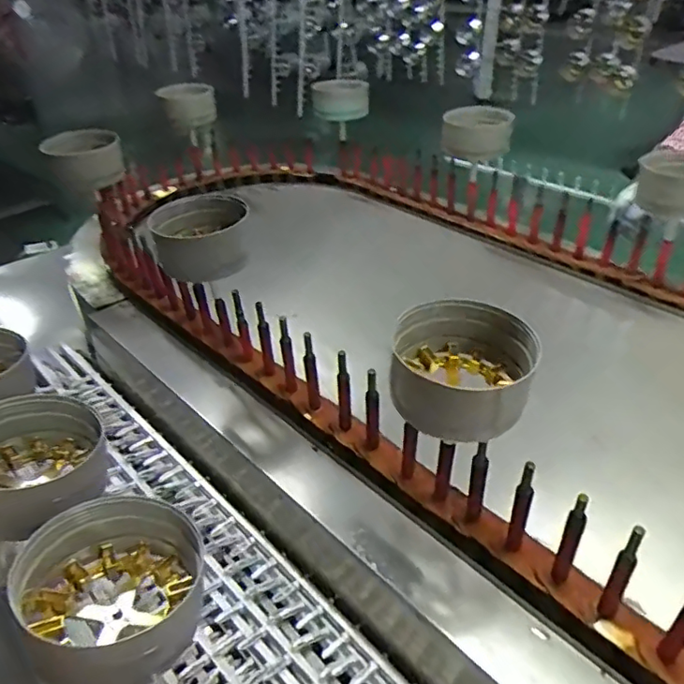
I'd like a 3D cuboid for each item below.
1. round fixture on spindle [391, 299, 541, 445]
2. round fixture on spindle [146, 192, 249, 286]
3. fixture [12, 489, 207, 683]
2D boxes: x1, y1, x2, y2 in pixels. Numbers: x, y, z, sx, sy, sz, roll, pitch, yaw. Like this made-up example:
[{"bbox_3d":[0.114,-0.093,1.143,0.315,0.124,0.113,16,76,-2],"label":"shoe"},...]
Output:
[{"bbox_3d":[0.121,0.015,0.581,0.131,0.082,0.161,8,38,9],"label":"round fixture on spindle"},{"bbox_3d":[-0.202,-0.150,0.820,0.129,0.070,0.167,-3,38,-5],"label":"round fixture on spindle"},{"bbox_3d":[-0.178,0.199,0.457,0.126,0.074,0.139,-25,44,-29],"label":"fixture"}]

